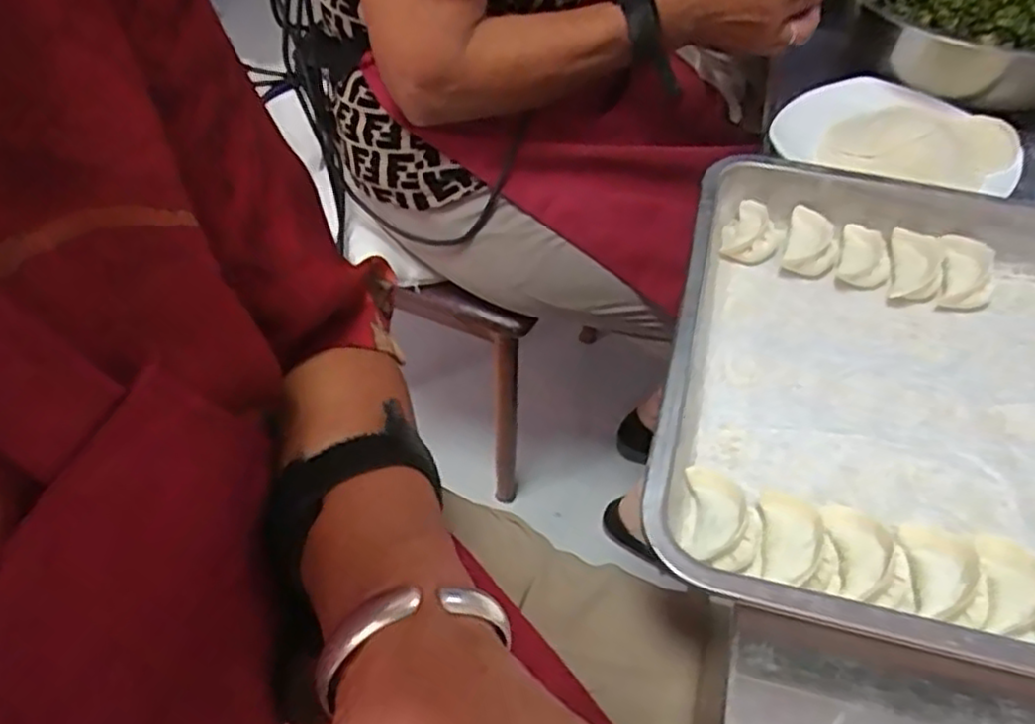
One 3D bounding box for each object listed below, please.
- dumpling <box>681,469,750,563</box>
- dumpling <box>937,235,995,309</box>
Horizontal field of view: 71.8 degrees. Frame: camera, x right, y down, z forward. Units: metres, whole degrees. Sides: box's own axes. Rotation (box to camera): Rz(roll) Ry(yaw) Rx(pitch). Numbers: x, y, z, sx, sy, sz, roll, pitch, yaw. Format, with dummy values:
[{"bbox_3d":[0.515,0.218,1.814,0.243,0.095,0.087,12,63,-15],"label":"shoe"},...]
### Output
[{"bbox_3d":[0.103,0.082,0.375,0.027,0.030,0.046,7,50,3],"label":"dumpling"},{"bbox_3d":[0.306,-0.065,0.491,0.030,0.025,0.055,10,51,6],"label":"dumpling"}]

